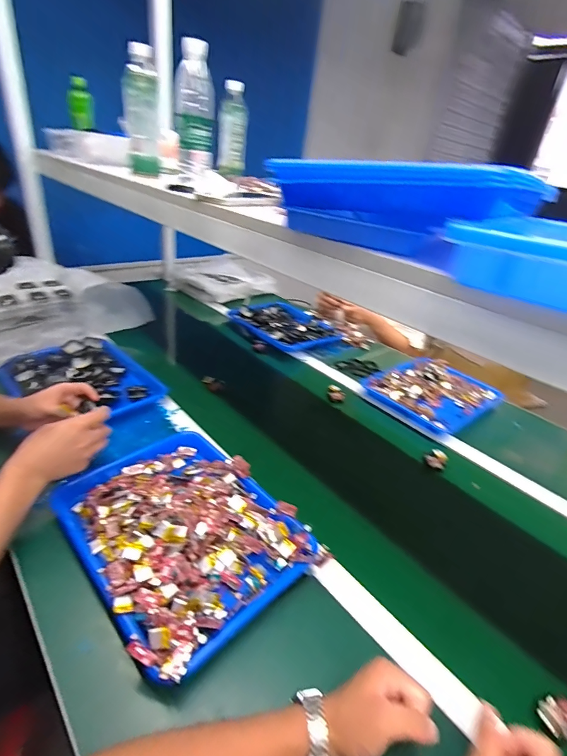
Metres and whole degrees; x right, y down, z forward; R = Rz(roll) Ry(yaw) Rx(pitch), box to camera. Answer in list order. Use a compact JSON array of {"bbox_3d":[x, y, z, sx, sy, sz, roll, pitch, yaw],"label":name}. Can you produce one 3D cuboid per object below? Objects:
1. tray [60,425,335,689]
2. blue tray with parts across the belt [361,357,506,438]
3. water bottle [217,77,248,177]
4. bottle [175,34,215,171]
[{"bbox_3d":[-0.144,0.200,0.550,0.258,0.049,0.339,-21,39,-40],"label":"tray"},{"bbox_3d":[0.377,0.032,0.972,0.305,0.036,0.255,-20,39,-39],"label":"blue tray with parts across the belt"},{"bbox_3d":[-0.125,-0.614,0.950,0.068,0.193,0.052,2,29,-9],"label":"water bottle"},{"bbox_3d":[-0.159,-0.486,0.687,0.066,0.184,0.081,1,30,-11],"label":"bottle"}]

